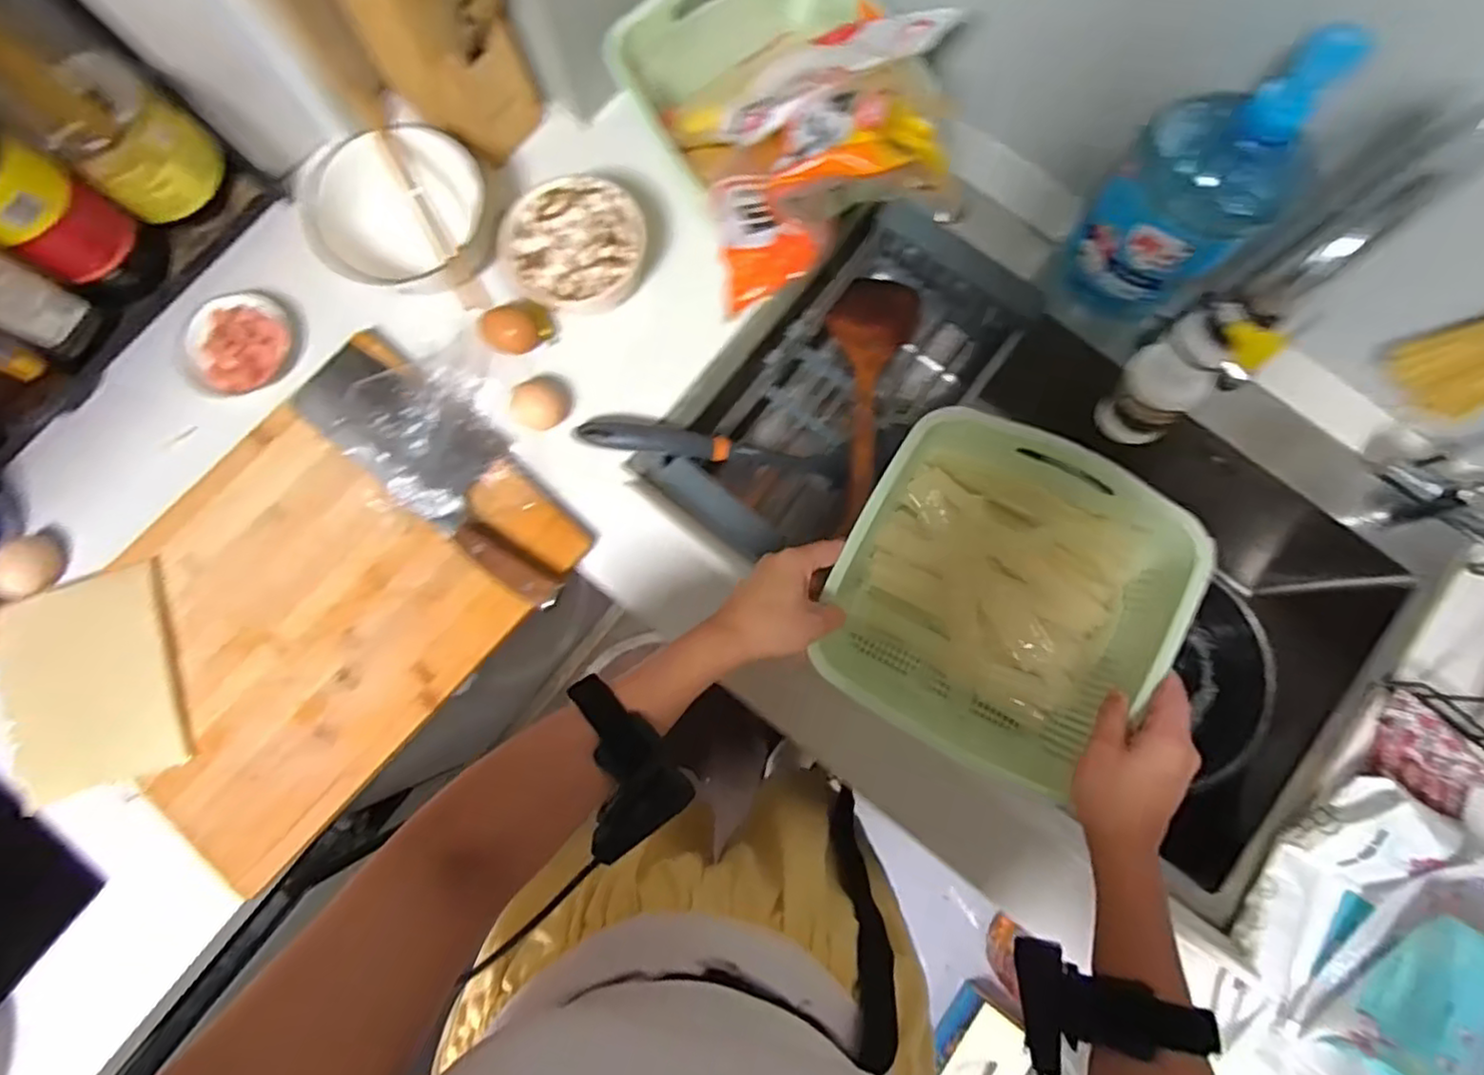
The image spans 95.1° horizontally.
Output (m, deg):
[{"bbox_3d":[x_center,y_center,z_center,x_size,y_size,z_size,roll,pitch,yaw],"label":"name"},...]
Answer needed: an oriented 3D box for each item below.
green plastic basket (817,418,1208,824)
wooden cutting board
[{"bbox_3d":[0.197,0.049,0.541,0.237,0.126,0.233,29,80,5],"label":"green plastic basket"},{"bbox_3d":[-0.378,0.049,0.598,0.300,0.028,0.404,42,82,7],"label":"wooden cutting board"}]

